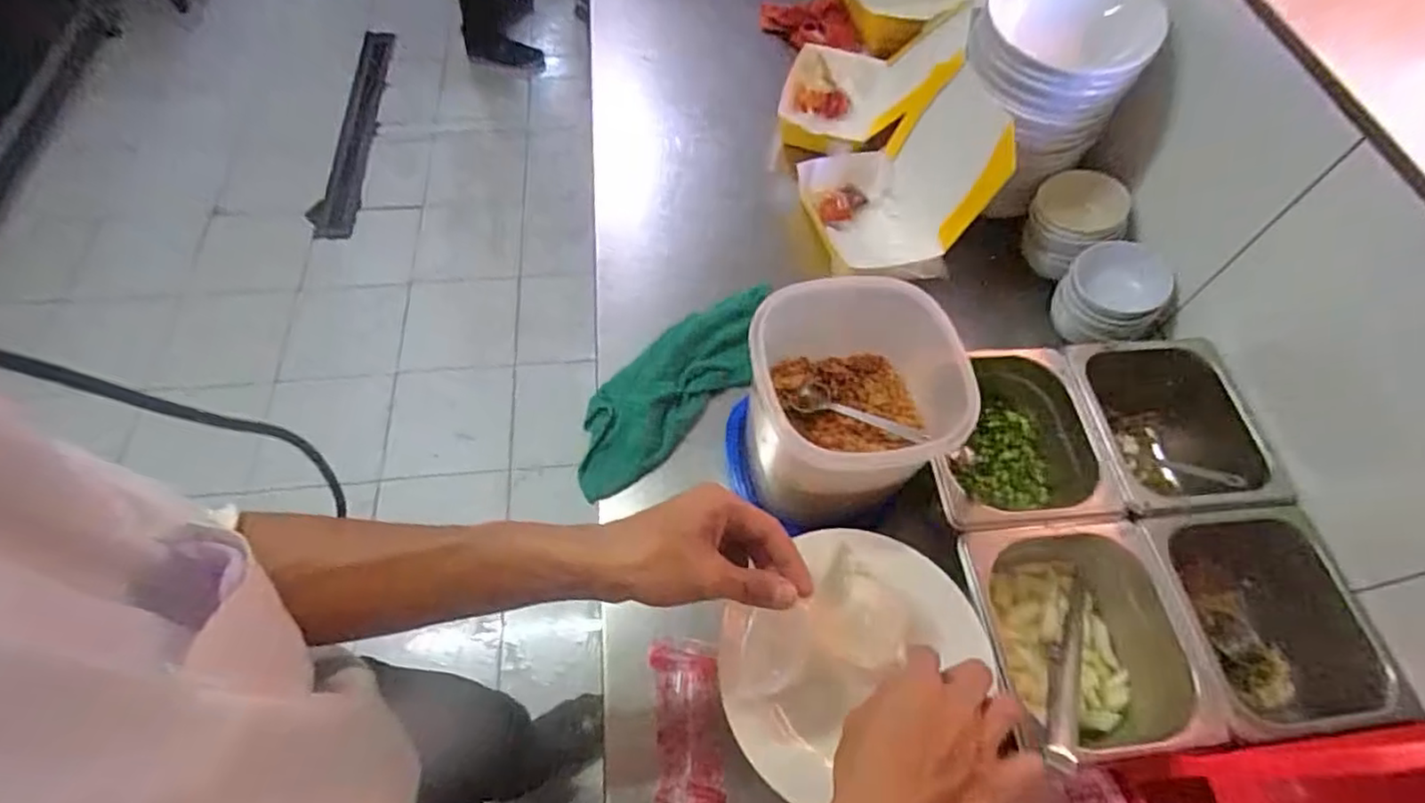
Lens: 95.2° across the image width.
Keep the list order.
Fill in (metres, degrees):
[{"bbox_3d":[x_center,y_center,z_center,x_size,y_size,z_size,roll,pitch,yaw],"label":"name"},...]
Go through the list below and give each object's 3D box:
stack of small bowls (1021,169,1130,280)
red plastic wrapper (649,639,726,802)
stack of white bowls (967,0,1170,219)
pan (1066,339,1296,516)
[{"bbox_3d":[0.415,-0.206,0.754,0.094,0.088,0.085,29,63,13],"label":"stack of small bowls"},{"bbox_3d":[-0.020,0.266,0.522,0.054,0.039,0.142,-2,60,-4],"label":"red plastic wrapper"},{"bbox_3d":[0.360,-0.345,0.735,0.164,0.218,0.162,-21,63,-14],"label":"stack of white bowls"},{"bbox_3d":[0.440,0.034,0.638,0.162,0.101,0.176,-4,60,-5],"label":"pan"}]

